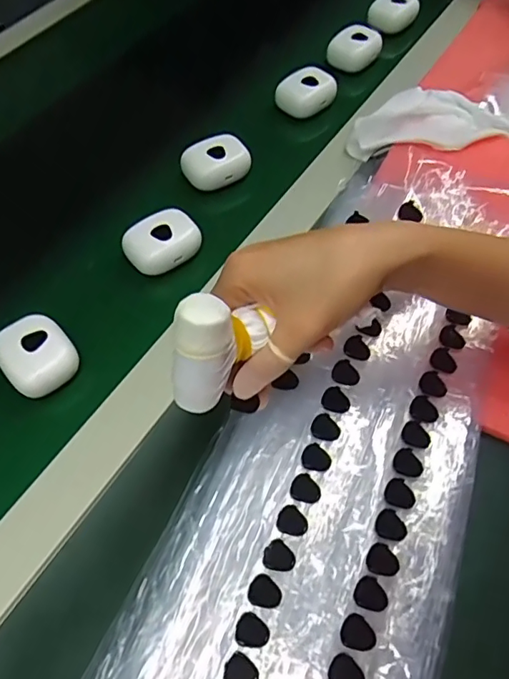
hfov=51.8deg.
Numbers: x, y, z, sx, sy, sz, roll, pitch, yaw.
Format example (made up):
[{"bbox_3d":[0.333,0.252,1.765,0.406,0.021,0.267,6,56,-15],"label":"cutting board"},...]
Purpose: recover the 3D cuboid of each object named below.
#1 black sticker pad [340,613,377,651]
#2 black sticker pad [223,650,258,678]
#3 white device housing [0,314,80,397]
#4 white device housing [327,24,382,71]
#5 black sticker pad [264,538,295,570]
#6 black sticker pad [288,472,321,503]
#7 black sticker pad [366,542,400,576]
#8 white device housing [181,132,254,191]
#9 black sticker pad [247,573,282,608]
[{"bbox_3d":[0.053,0.149,0.266,0.018,0.004,0.016,16,60,14],"label":"black sticker pad"},{"bbox_3d":[-0.007,0.165,0.260,0.017,0.004,0.015,17,61,15],"label":"black sticker pad"},{"bbox_3d":[-0.152,0.010,0.363,0.051,0.020,0.046,38,68,24],"label":"white device housing"},{"bbox_3d":[0.104,-0.305,0.545,0.054,0.040,0.021,-6,57,1],"label":"white device housing"},{"bbox_3d":[0.014,0.118,0.286,0.016,0.004,0.016,18,61,15],"label":"black sticker pad"},{"bbox_3d":[0.030,0.086,0.303,0.017,0.004,0.016,20,61,16],"label":"black sticker pad"},{"bbox_3d":[0.070,0.119,0.284,0.017,0.004,0.016,14,60,13],"label":"black sticker pad"},{"bbox_3d":[-0.034,-0.157,0.466,0.054,0.024,0.043,-32,61,-15],"label":"white device housing"},{"bbox_3d":[0.006,0.134,0.278,0.017,0.004,0.015,18,61,15],"label":"black sticker pad"}]

